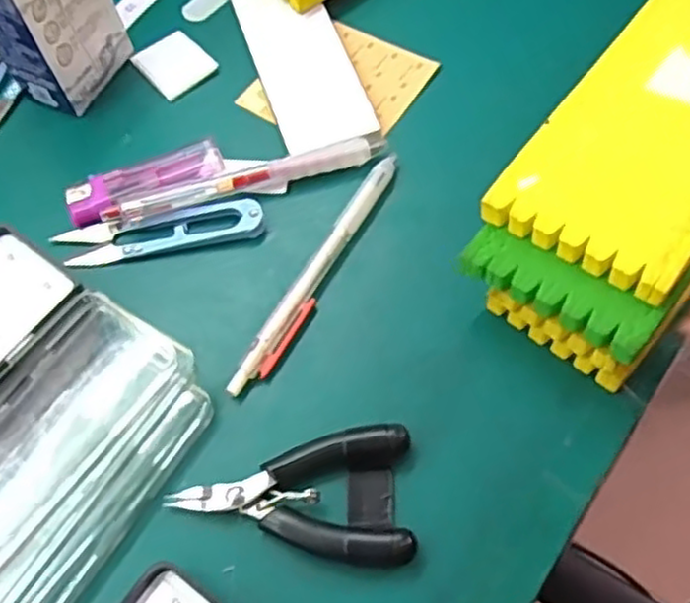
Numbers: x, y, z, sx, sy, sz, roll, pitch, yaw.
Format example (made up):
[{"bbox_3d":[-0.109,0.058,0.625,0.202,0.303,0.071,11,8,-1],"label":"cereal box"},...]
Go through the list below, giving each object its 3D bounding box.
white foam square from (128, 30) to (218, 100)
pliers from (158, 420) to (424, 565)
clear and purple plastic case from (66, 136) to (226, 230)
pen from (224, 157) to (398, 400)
[{"bbox_3d":[-0.095,-0.132,0.406,0.038,0.005,0.035,41,72,21],"label":"white foam square"},{"bbox_3d":[-0.021,0.079,0.290,0.093,0.017,0.052,-5,63,1],"label":"pliers"},{"bbox_3d":[-0.099,-0.060,0.367,0.077,0.011,0.026,-20,64,-7],"label":"clear and purple plastic case"},{"bbox_3d":[-0.011,-0.015,0.340,0.012,0.013,0.138,26,67,15],"label":"pen"}]

